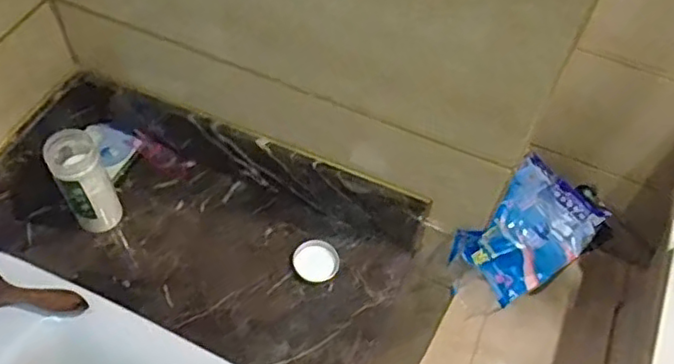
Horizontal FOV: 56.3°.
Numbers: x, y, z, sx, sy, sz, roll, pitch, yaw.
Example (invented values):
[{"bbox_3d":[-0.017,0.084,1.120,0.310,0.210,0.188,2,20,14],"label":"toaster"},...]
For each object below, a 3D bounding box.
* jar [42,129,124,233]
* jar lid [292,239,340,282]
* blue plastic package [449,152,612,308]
[{"bbox_3d":[-0.322,0.005,0.811,0.058,0.139,0.070,-27,61,-20],"label":"jar"},{"bbox_3d":[-0.027,0.102,0.826,0.058,0.010,0.056,2,55,-3],"label":"jar lid"},{"bbox_3d":[0.259,0.063,0.835,0.213,0.032,0.134,-40,93,-25],"label":"blue plastic package"}]

